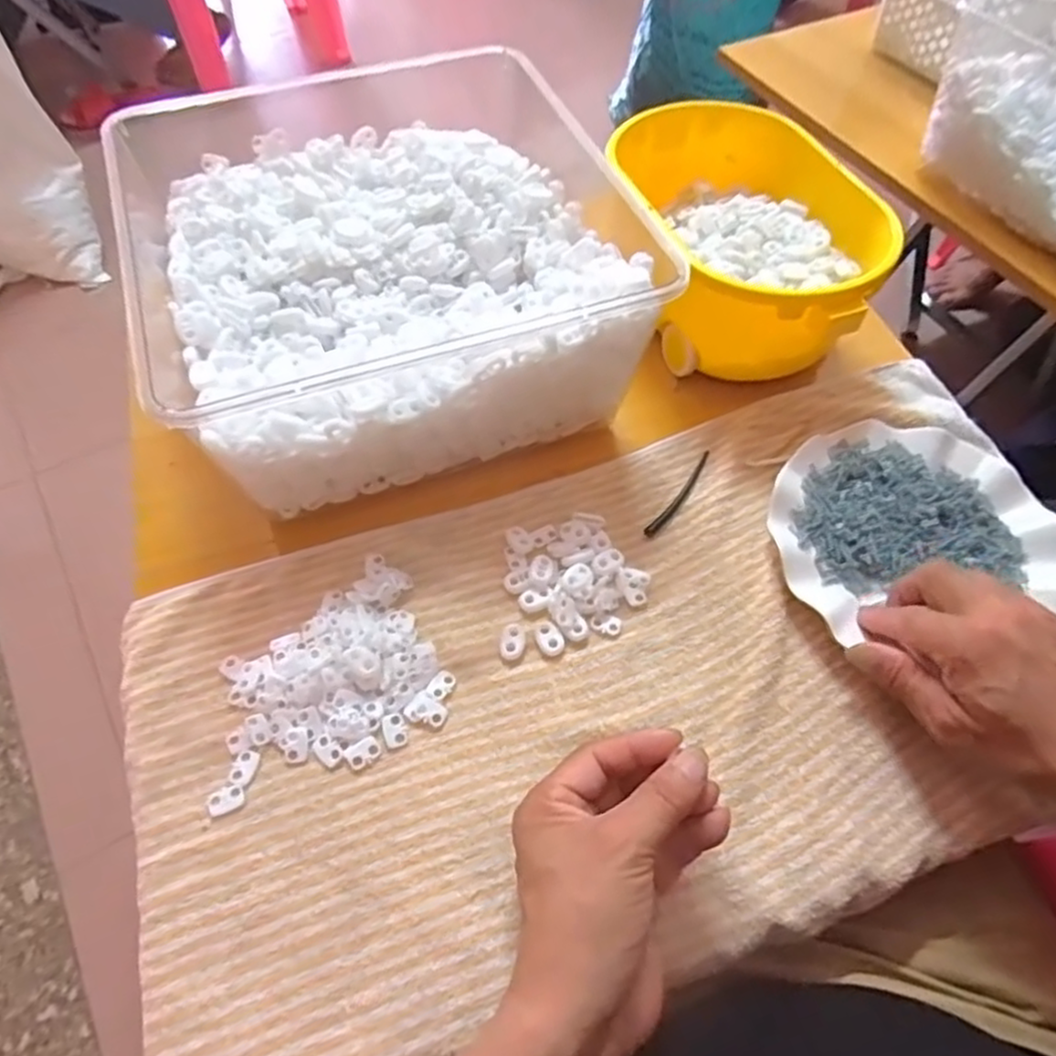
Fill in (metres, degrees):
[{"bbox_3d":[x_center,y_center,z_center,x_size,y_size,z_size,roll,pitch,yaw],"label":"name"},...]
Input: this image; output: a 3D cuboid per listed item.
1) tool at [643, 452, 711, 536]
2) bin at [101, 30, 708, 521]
[{"bbox_3d":[0.107,-0.024,0.492,0.008,0.006,0.084,33,62,17],"label":"tool"},{"bbox_3d":[-0.094,-0.165,0.487,0.276,0.107,0.264,-18,60,-13],"label":"bin"}]

